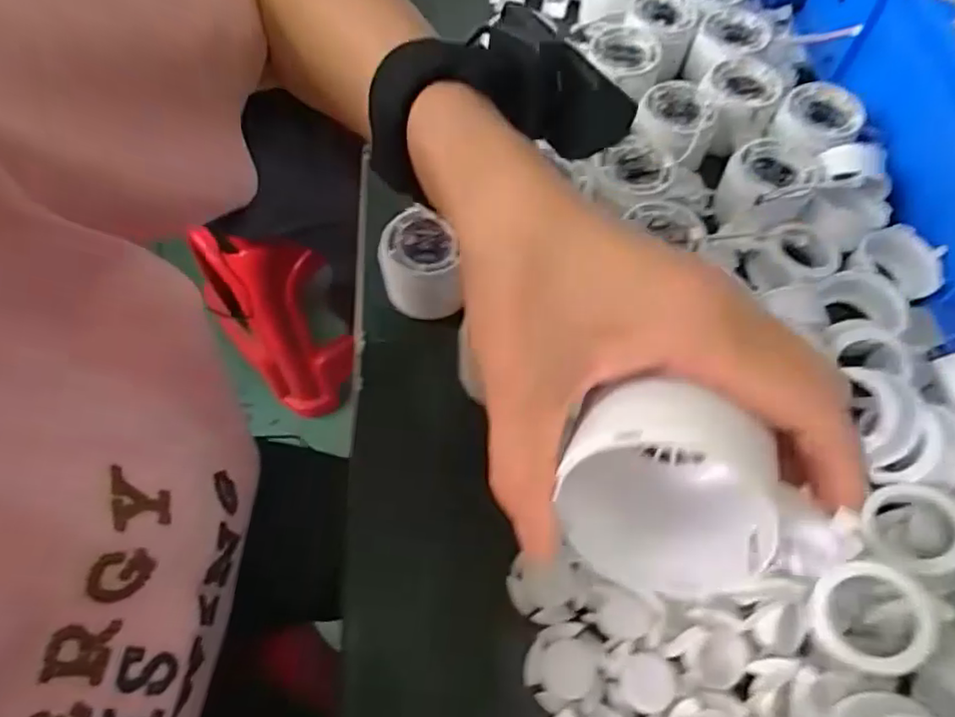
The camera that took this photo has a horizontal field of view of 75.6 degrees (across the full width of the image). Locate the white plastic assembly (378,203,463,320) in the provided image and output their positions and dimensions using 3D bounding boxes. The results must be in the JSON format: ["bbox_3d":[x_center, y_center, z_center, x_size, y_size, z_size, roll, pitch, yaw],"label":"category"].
[{"bbox_3d":[-0.036,-0.056,0.405,0.052,0.057,0.056,0,62,1],"label":"white plastic assembly"}]

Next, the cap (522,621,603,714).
[{"bbox_3d":[0.044,0.157,0.314,0.038,0.005,0.040,5,63,4],"label":"cap"}]

